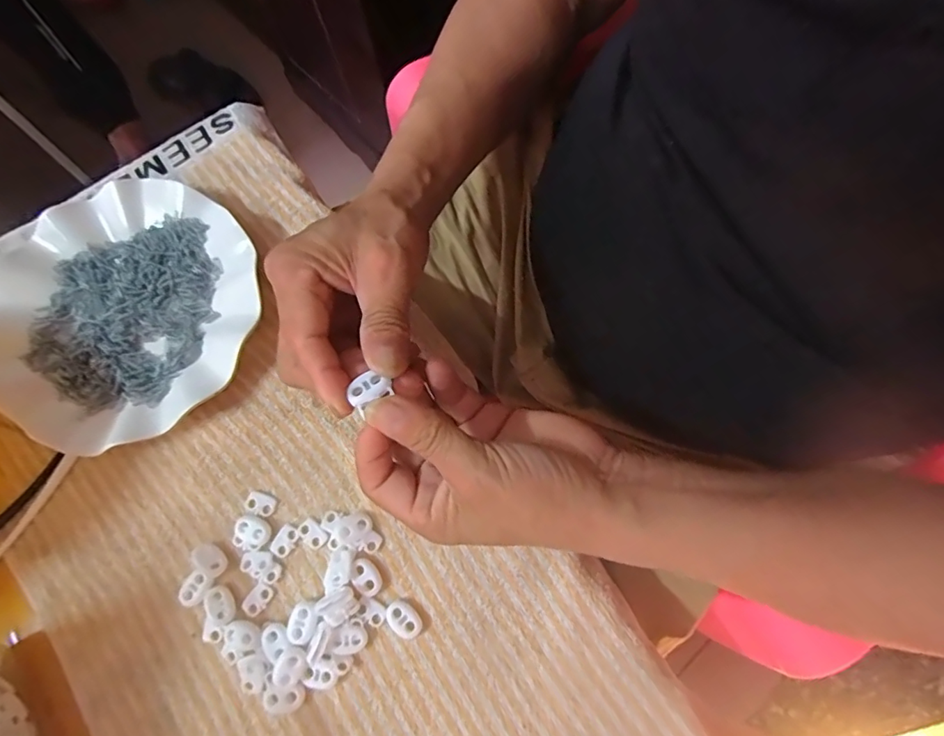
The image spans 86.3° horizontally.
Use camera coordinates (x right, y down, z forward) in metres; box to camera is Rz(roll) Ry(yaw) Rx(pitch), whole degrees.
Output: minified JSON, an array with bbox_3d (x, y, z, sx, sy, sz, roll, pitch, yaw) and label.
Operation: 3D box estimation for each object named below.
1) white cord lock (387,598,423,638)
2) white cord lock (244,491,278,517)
[{"bbox_3d":[-0.039,0.144,0.289,0.015,0.006,0.022,-43,77,-10],"label":"white cord lock"},{"bbox_3d":[-0.132,0.084,0.313,0.018,0.004,0.012,21,76,8],"label":"white cord lock"}]

